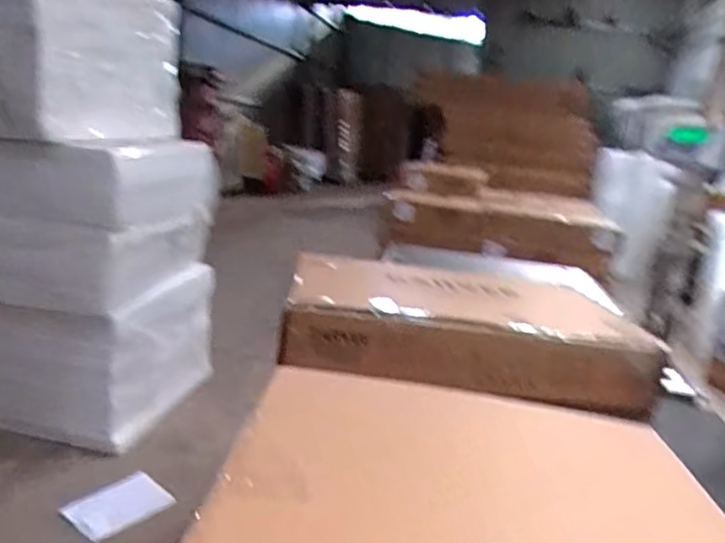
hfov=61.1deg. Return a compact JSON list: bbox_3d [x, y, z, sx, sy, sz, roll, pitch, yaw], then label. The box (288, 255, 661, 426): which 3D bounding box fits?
[{"bbox_3d":[0.274,0.140,1.685,0.925,0.155,0.627,6,13,-1],"label":"box"}]

